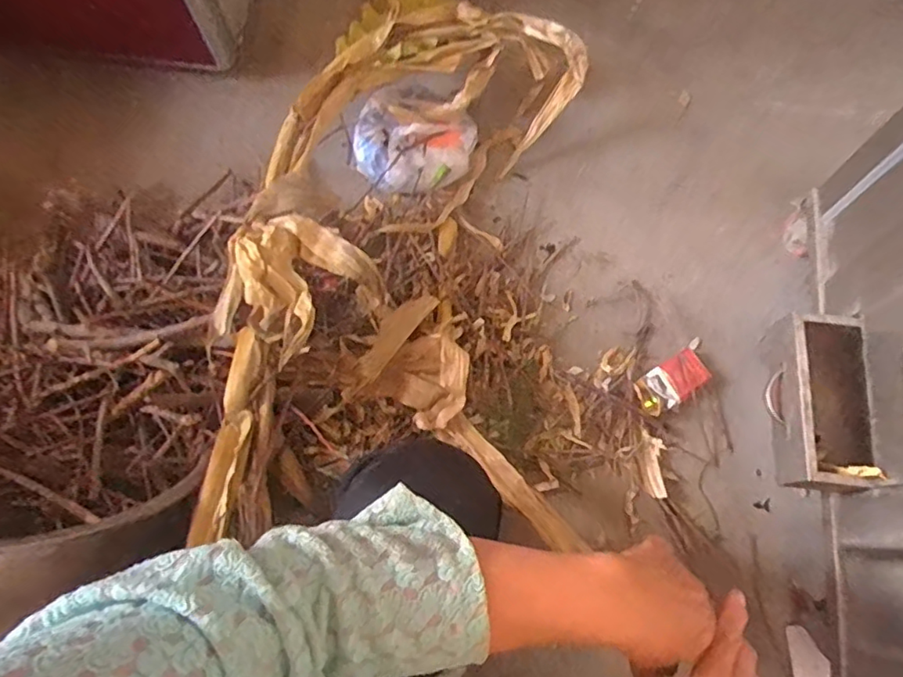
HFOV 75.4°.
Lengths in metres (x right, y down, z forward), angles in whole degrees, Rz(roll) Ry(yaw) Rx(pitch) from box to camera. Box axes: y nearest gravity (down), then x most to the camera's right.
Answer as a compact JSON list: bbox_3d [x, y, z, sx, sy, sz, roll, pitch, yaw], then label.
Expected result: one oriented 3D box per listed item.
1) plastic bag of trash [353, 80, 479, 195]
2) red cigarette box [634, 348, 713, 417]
[{"bbox_3d":[-0.063,-0.319,0.946,0.168,0.096,0.177,36,75,12],"label":"plastic bag of trash"},{"bbox_3d":[0.321,0.065,0.855,0.115,0.021,0.059,-33,74,-10],"label":"red cigarette box"}]

